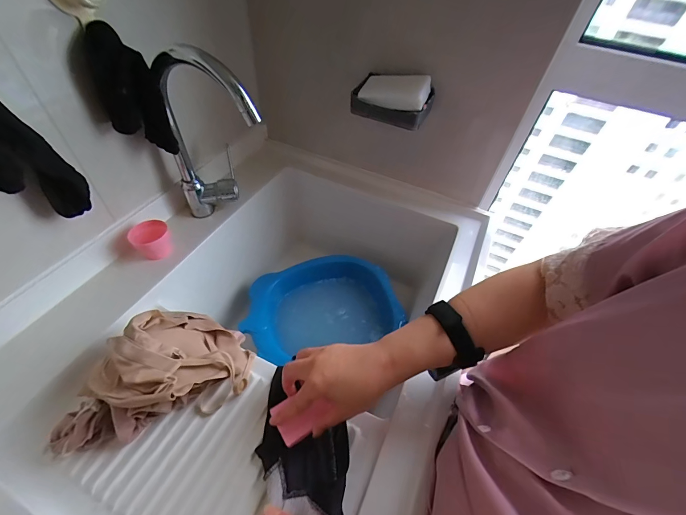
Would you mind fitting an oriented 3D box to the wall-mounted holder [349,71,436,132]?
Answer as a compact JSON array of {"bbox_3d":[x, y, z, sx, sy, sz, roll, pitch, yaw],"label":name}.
[{"bbox_3d":[0.090,-0.285,0.569,0.130,0.066,0.085,21,51,12],"label":"wall-mounted holder"}]

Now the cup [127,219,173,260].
[{"bbox_3d":[-0.323,-0.028,0.546,0.057,0.052,0.046,-30,59,-28],"label":"cup"}]

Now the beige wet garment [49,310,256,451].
[{"bbox_3d":[-0.238,0.139,0.407,0.218,0.086,0.124,-14,52,-18],"label":"beige wet garment"}]

